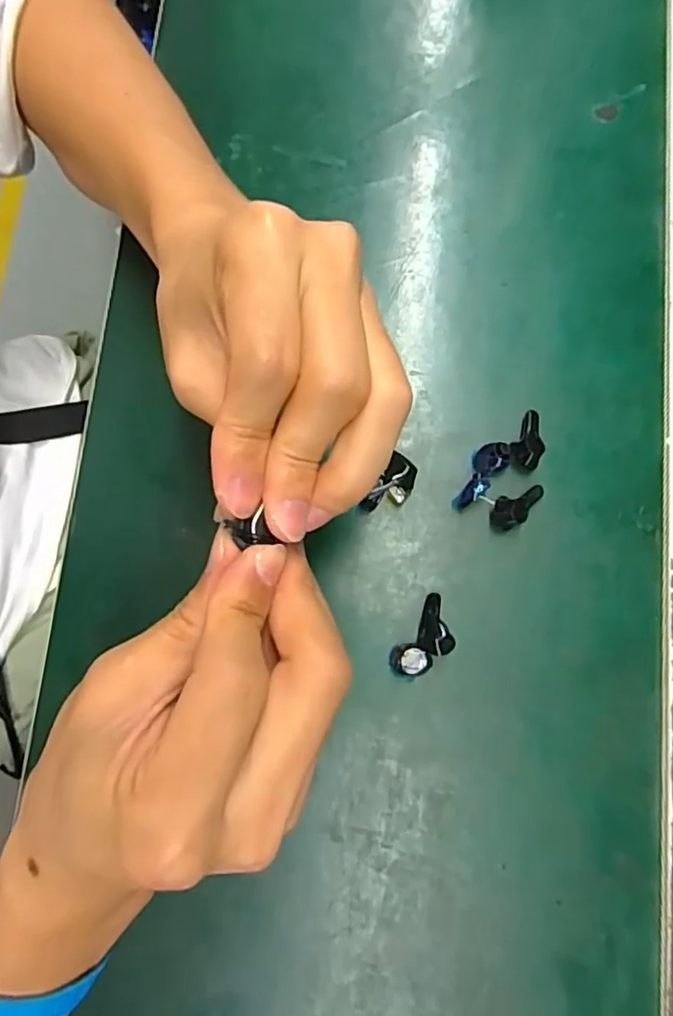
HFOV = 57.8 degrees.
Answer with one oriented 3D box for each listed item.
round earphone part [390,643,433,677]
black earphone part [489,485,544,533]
[{"bbox_3d":[0.036,0.073,0.291,0.019,0.007,0.015,8,79,2],"label":"round earphone part"},{"bbox_3d":[0.090,0.000,0.300,0.029,0.008,0.016,-18,80,-3],"label":"black earphone part"}]

